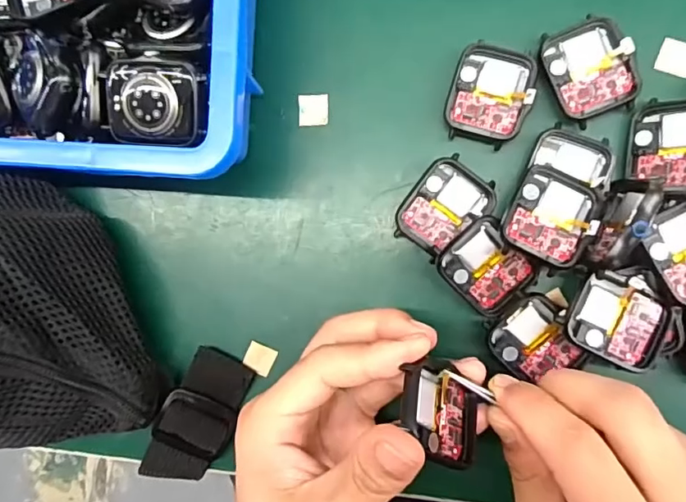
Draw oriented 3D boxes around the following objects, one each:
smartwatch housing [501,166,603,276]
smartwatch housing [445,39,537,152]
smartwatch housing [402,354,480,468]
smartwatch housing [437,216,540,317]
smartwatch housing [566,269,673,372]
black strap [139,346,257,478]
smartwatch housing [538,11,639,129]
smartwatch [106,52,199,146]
[{"bbox_3d":[0.095,-0.016,0.234,0.038,0.011,0.043,25,80,4],"label":"smartwatch housing"},{"bbox_3d":[0.072,-0.076,0.250,0.038,0.013,0.045,16,92,7],"label":"smartwatch housing"},{"bbox_3d":[0.040,0.064,0.203,0.008,0.047,0.037,-20,44,39],"label":"smartwatch housing"},{"bbox_3d":[0.068,0.008,0.245,0.034,0.007,0.042,-44,85,5],"label":"smartwatch housing"},{"bbox_3d":[0.125,0.031,0.233,0.042,0.015,0.038,24,93,7],"label":"smartwatch housing"},{"bbox_3d":[-0.077,0.092,0.267,0.037,0.019,0.079,26,93,7],"label":"black strap"},{"bbox_3d":[0.117,-0.086,0.239,0.036,0.006,0.045,-21,87,7],"label":"smartwatch housing"},{"bbox_3d":[-0.082,-0.064,0.218,0.041,0.009,0.035,7,90,8],"label":"smartwatch"}]

